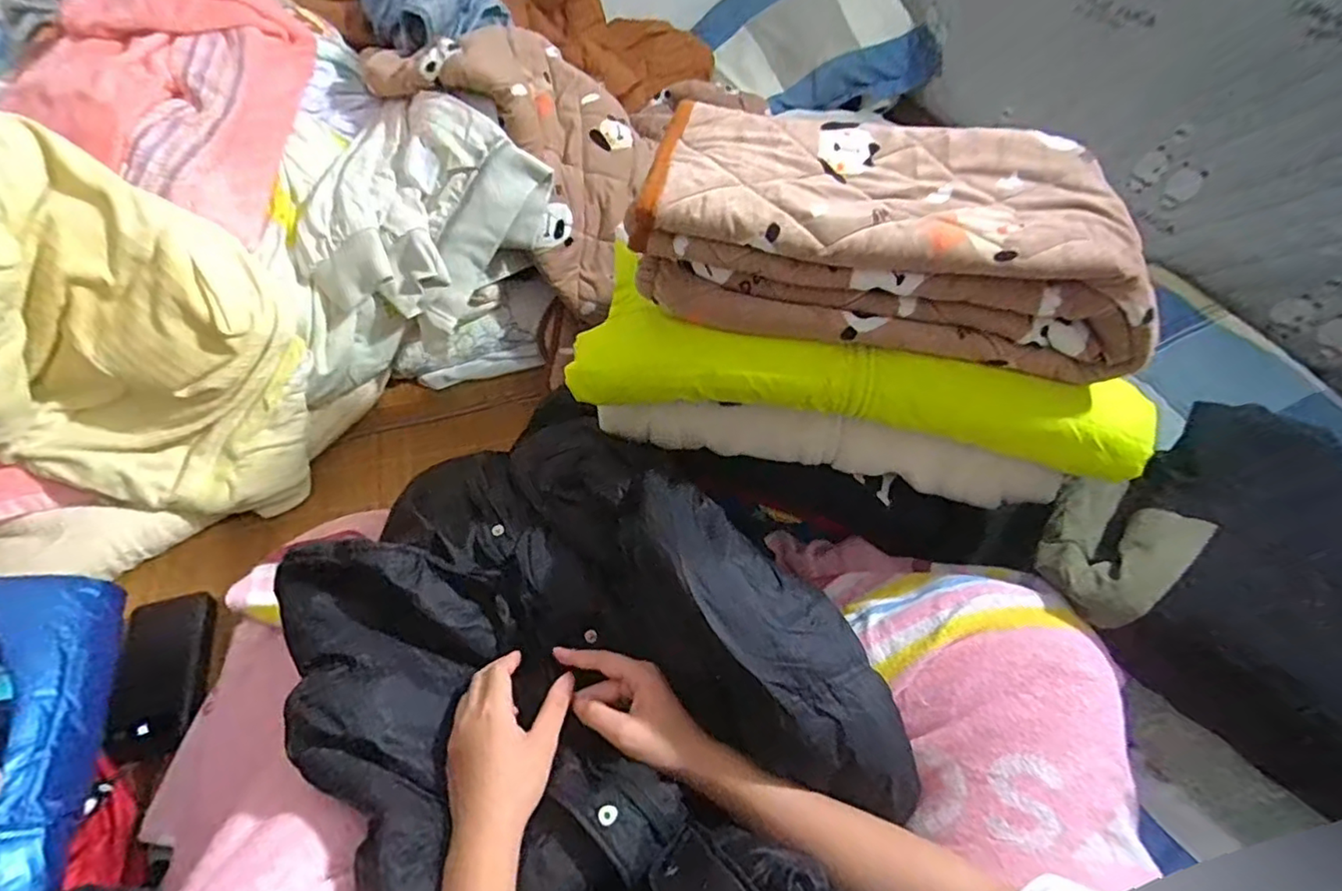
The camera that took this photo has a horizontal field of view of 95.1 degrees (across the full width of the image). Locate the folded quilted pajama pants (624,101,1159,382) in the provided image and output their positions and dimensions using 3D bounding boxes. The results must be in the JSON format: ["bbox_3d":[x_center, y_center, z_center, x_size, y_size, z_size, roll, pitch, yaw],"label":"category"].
[{"bbox_3d":[0.173,-0.179,0.510,0.375,0.099,0.173,9,51,4],"label":"folded quilted pajama pants"}]

